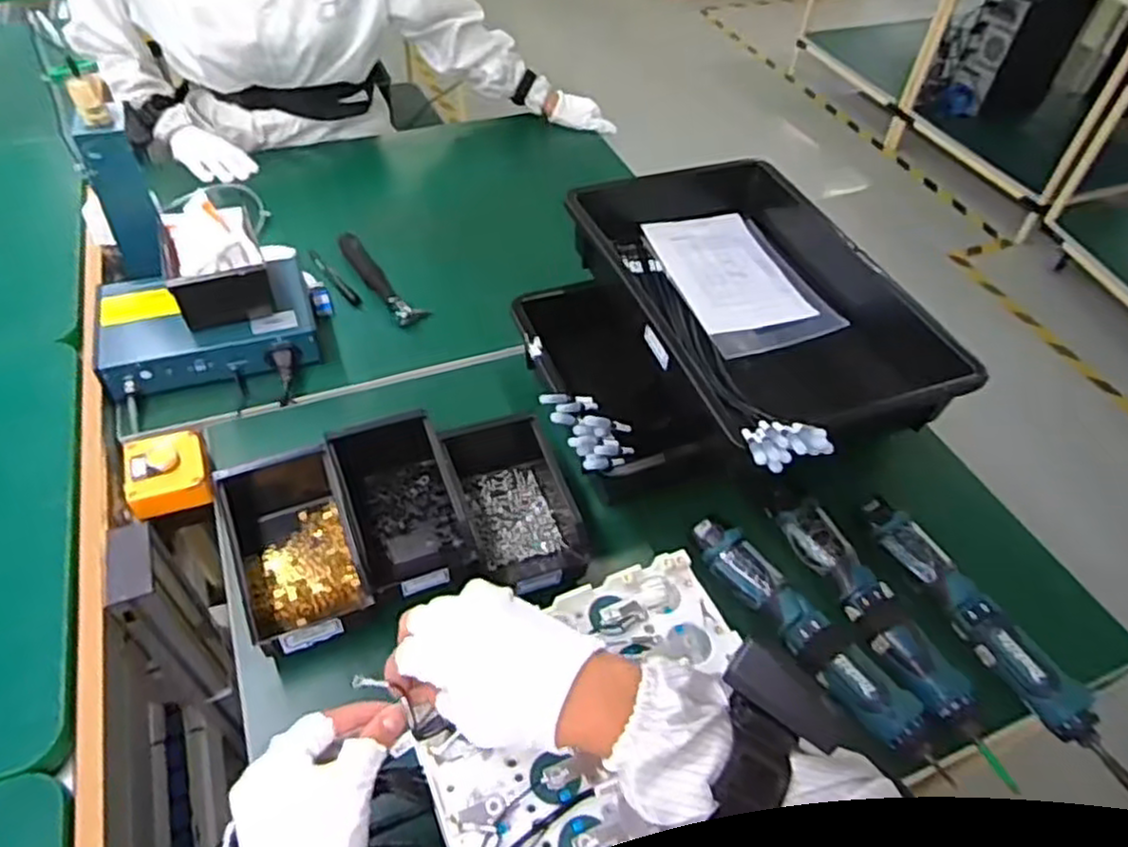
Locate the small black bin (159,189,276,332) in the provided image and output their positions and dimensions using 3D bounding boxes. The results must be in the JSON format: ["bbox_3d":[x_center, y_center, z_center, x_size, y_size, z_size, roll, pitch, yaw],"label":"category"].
[{"bbox_3d":[-0.406,-0.192,0.857,0.107,0.075,0.148,-17,53,-18],"label":"small black bin"}]

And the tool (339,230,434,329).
[{"bbox_3d":[-0.251,-0.198,1.001,0.046,0.024,0.194,-30,58,-26],"label":"tool"}]

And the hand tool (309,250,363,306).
[{"bbox_3d":[-0.317,-0.204,1.011,0.018,0.008,0.143,-30,58,-26],"label":"hand tool"}]

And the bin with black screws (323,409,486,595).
[{"bbox_3d":[-0.163,0.073,0.731,0.103,0.067,0.201,-16,53,-18],"label":"bin with black screws"}]

